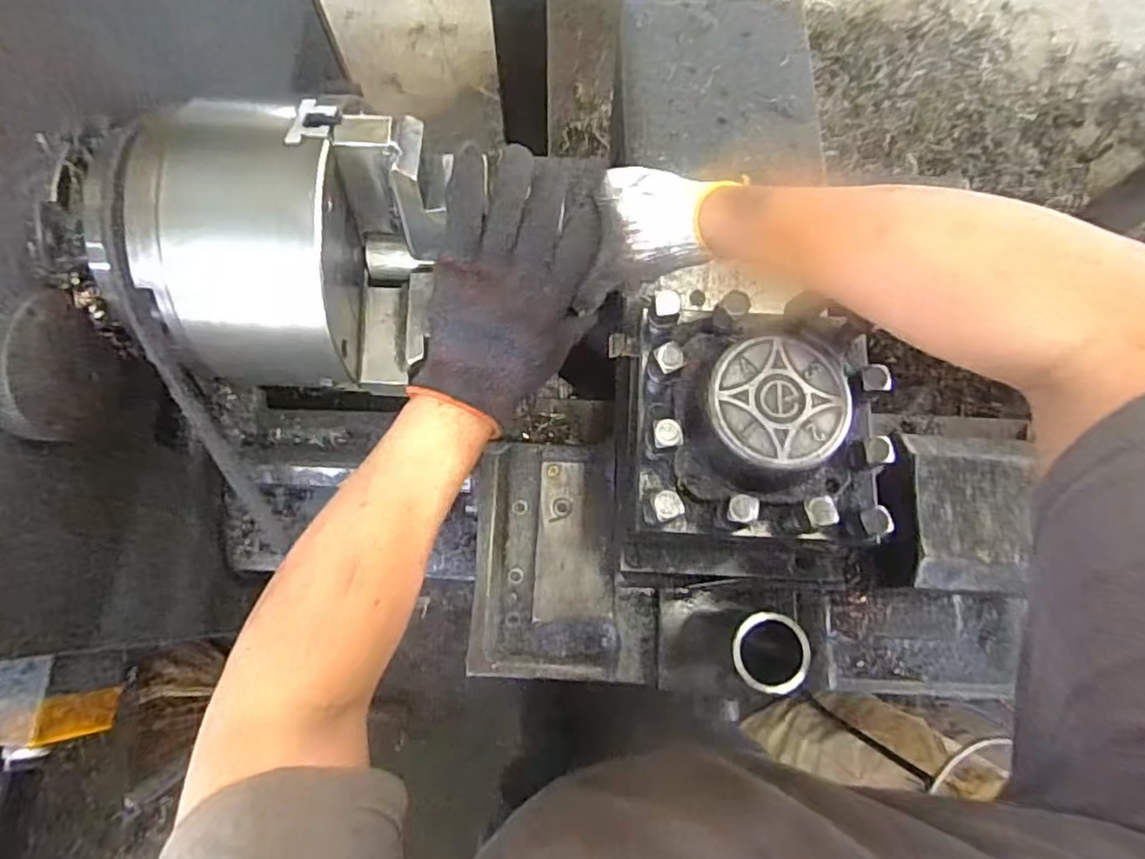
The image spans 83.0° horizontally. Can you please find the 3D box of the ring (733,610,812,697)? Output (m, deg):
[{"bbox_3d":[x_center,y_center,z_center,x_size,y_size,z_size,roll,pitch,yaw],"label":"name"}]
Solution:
[{"bbox_3d":[0.118,0.133,0.386,0.045,0.008,0.046,14,76,2],"label":"ring"}]

